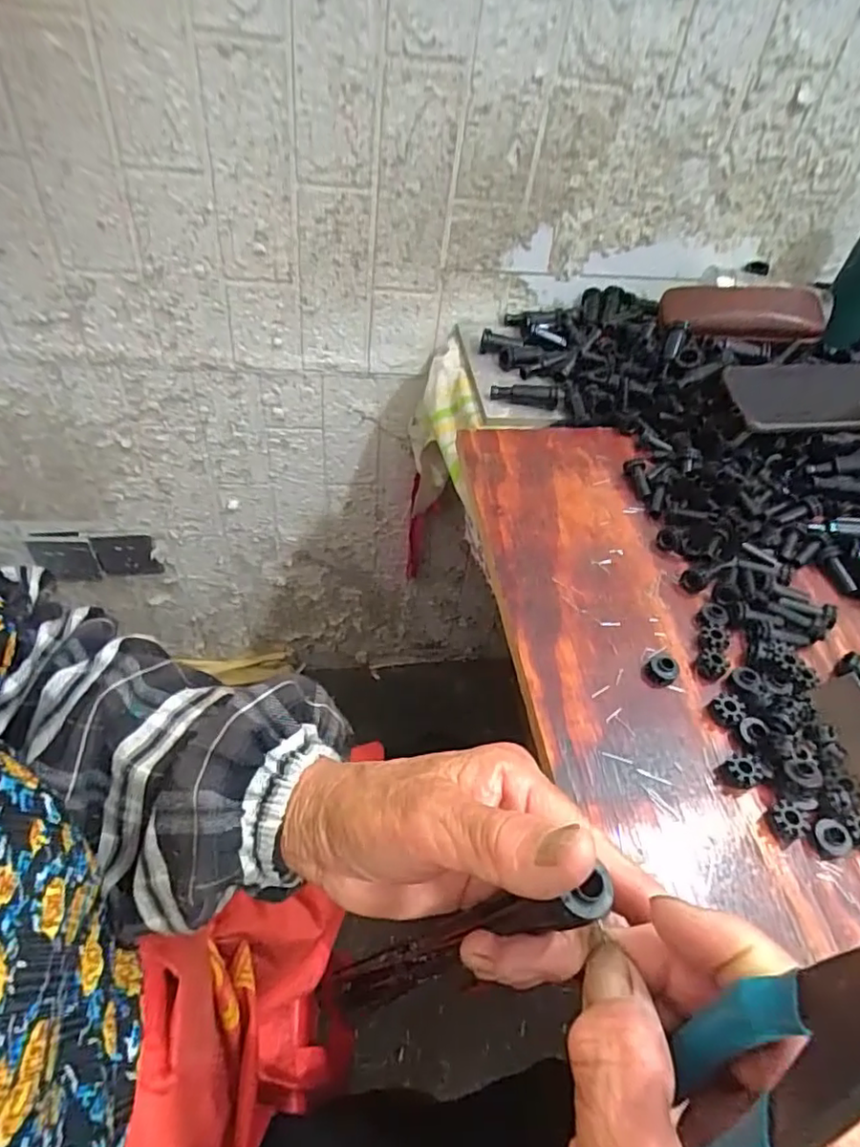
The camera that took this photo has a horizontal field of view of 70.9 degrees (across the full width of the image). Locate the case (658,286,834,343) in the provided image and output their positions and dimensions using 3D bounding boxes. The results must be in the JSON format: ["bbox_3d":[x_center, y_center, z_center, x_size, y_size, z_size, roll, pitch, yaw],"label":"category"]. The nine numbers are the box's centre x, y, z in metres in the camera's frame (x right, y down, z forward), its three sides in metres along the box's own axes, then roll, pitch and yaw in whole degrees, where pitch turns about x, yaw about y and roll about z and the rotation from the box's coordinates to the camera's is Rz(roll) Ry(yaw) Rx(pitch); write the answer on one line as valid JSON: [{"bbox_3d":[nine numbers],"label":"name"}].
[{"bbox_3d":[0.317,-0.263,0.606,0.166,0.034,0.049,6,48,-2],"label":"case"}]

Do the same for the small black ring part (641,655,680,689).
[{"bbox_3d":[0.146,0.062,0.382,0.020,0.013,0.020,3,48,-4],"label":"small black ring part"}]

